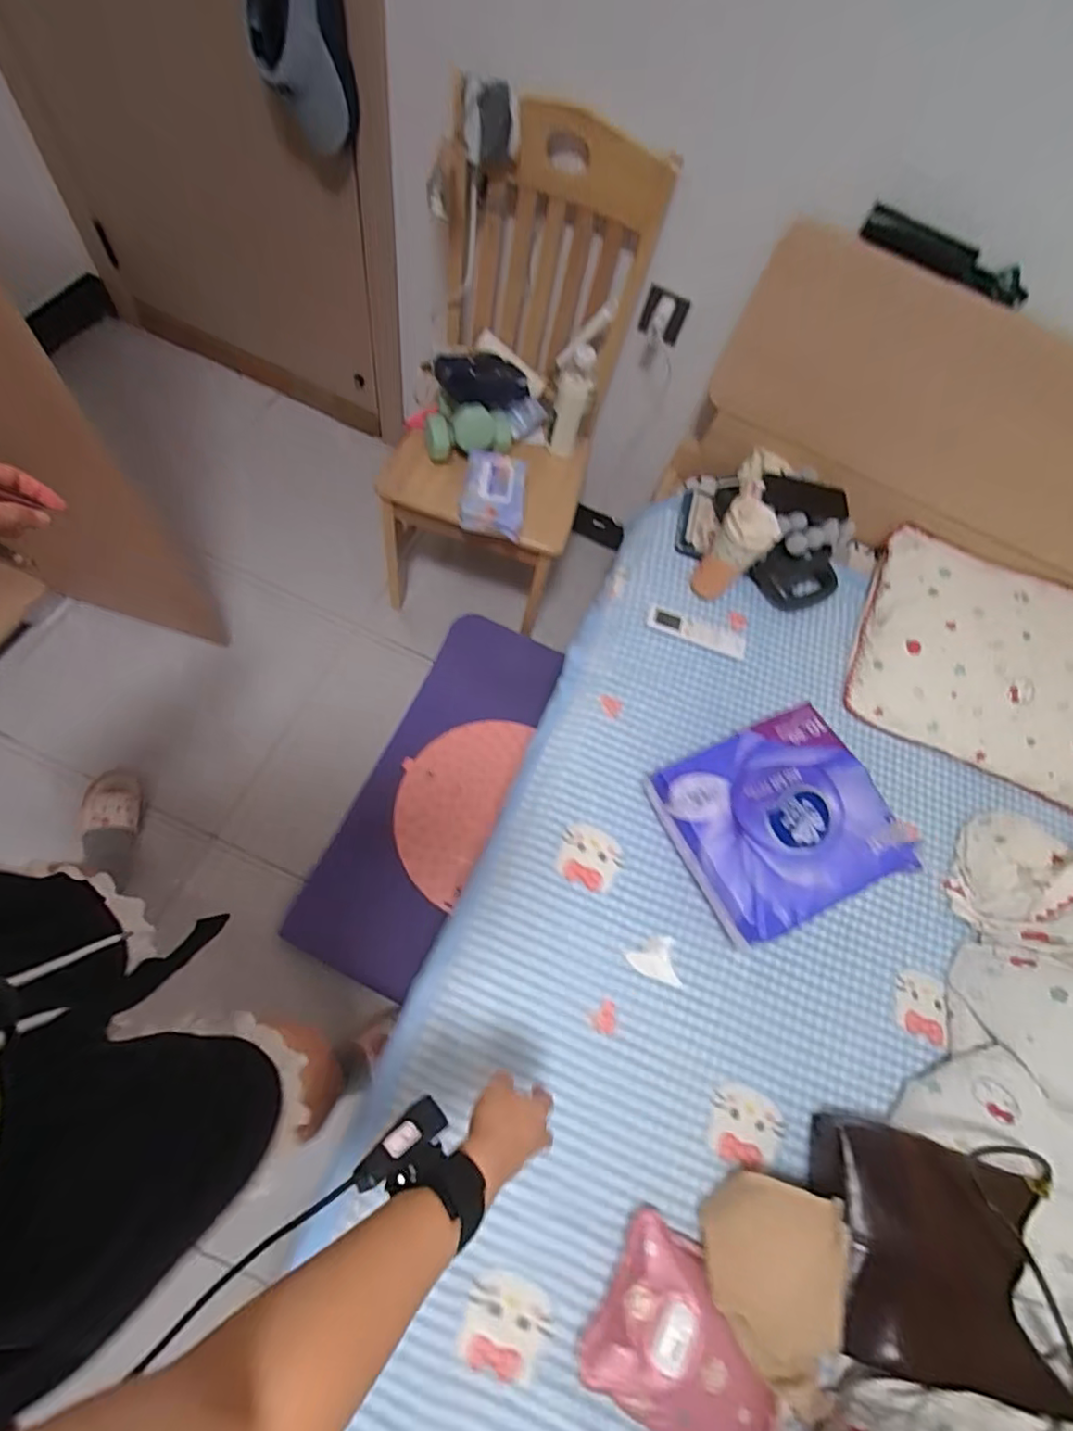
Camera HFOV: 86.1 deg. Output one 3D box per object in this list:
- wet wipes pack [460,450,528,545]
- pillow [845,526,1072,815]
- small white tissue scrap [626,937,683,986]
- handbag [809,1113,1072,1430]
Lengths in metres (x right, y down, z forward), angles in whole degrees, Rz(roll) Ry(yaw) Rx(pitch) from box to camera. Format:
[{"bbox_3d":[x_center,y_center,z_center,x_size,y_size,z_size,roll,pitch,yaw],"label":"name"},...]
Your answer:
[{"bbox_3d":[-0.085,-0.431,1.091,0.125,0.055,0.185,4,73,-1],"label":"wet wipes pack"},{"bbox_3d":[0.932,-0.072,1.058,0.649,0.076,0.409,24,74,5],"label":"pillow"},{"bbox_3d":[0.169,0.361,0.838,0.074,0.008,0.066,-3,73,-3],"label":"small white tissue scrap"},{"bbox_3d":[0.495,0.643,0.683,0.261,0.142,0.227,4,73,-1],"label":"handbag"}]

